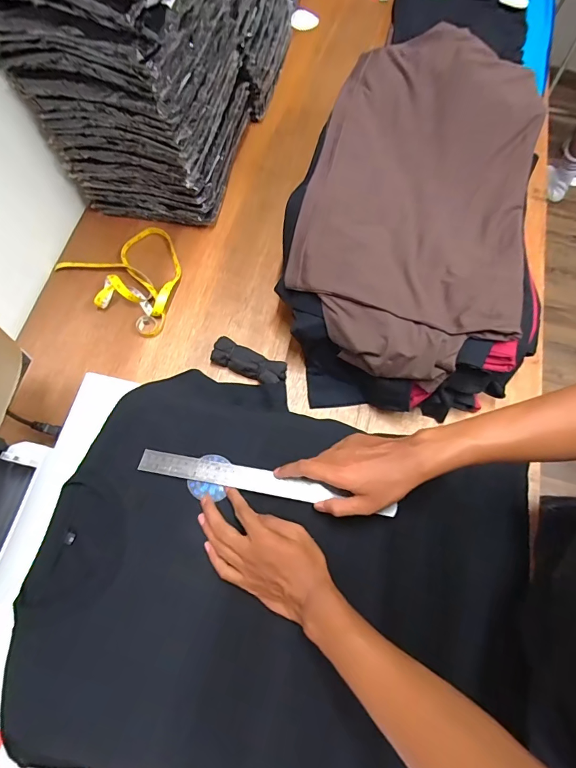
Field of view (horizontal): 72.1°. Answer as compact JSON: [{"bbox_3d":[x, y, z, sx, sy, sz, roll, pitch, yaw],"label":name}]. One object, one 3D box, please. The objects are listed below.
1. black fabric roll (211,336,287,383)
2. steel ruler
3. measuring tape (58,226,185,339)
[{"bbox_3d":[-0.064,-0.037,0.659,0.126,0.032,0.045,23,71,7],"label":"black fabric roll"},{"bbox_3d":[-0.029,0.124,0.503,0.325,0.004,0.027,9,65,5],"label":"steel ruler"},{"bbox_3d":[-0.268,-0.199,0.702,0.181,0.052,0.216,-43,77,-15],"label":"measuring tape"}]

